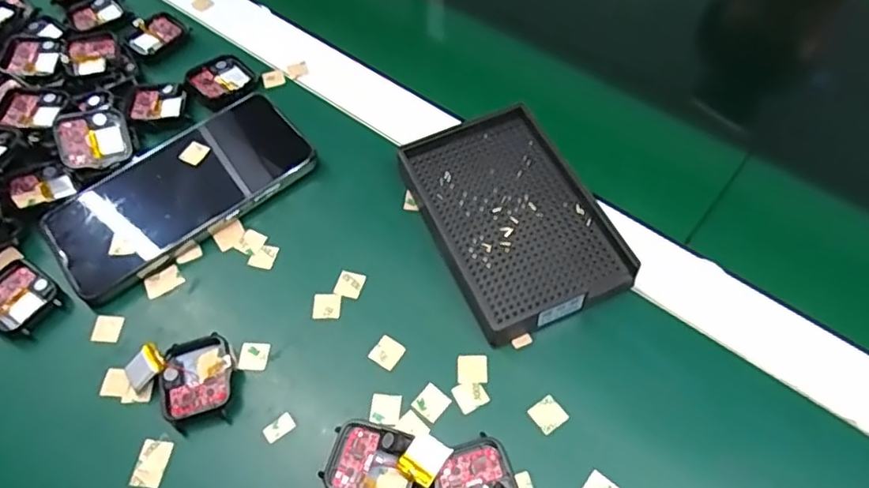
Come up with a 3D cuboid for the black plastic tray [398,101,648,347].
[{"bbox_3d":[0.044,-0.017,0.376,0.091,0.024,0.139,-21,59,-11],"label":"black plastic tray"}]

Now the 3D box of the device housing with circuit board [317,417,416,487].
[{"bbox_3d":[-0.031,0.108,0.307,0.042,0.016,0.041,14,59,11],"label":"device housing with circuit board"}]

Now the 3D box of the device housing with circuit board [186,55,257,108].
[{"bbox_3d":[-0.153,-0.118,0.453,0.043,0.008,0.041,-36,63,-19],"label":"device housing with circuit board"}]

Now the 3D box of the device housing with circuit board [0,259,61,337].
[{"bbox_3d":[-0.244,0.032,0.369,0.042,0.011,0.037,31,64,20],"label":"device housing with circuit board"}]

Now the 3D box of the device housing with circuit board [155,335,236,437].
[{"bbox_3d":[-0.127,0.074,0.336,0.039,0.012,0.047,-13,58,-6],"label":"device housing with circuit board"}]

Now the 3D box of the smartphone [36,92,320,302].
[{"bbox_3d":[-0.162,-0.035,0.402,0.162,0.017,0.082,-36,63,-19],"label":"smartphone"}]

